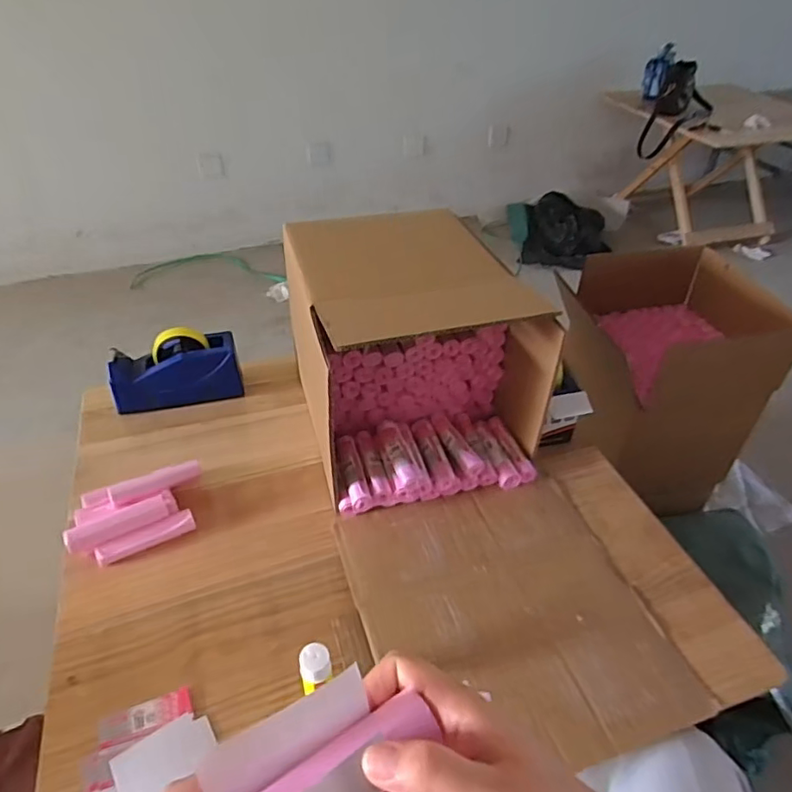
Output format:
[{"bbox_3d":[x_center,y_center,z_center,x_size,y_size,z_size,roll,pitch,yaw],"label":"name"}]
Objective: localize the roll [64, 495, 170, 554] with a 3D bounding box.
[{"bbox_3d":[-0.353,0.163,0.735,0.120,0.021,0.027,-22,45,-24],"label":"roll"}]

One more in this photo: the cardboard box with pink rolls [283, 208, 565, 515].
[{"bbox_3d":[0.019,-0.065,0.865,0.304,0.262,0.378,-12,42,-13],"label":"cardboard box with pink rolls"}]

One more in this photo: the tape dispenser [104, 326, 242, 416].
[{"bbox_3d":[-0.354,-0.041,0.931,0.197,0.101,0.068,-12,42,-14],"label":"tape dispenser"}]

